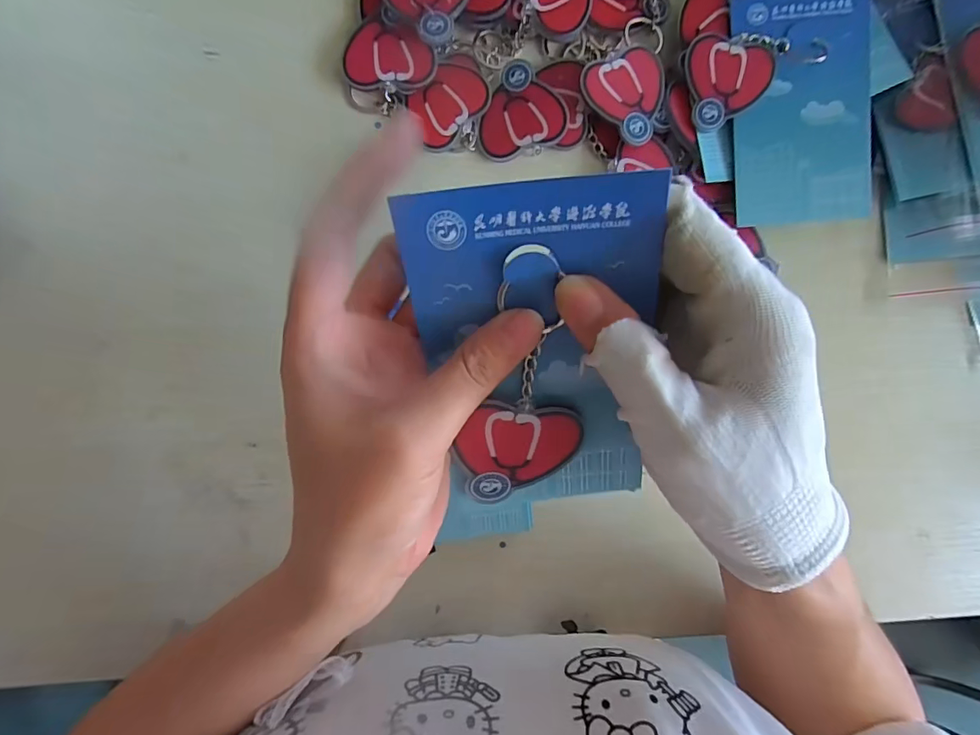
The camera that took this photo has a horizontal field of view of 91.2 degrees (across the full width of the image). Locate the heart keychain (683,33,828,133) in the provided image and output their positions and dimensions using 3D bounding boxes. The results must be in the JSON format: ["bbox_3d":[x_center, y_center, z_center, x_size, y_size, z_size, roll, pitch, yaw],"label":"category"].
[{"bbox_3d":[0.151,-0.182,0.282,0.080,0.012,0.048,-33,95,-6],"label":"heart keychain"}]

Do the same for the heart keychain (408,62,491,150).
[{"bbox_3d":[-0.025,-0.151,0.275,0.049,0.007,0.034,-45,96,-5],"label":"heart keychain"}]

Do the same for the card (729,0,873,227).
[{"bbox_3d":[0.188,-0.155,0.288,0.081,0.006,0.131,-4,94,1],"label":"card"}]

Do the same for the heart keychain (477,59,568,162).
[{"bbox_3d":[0.016,-0.151,0.280,0.050,0.004,0.050,0,92,7],"label":"heart keychain"}]

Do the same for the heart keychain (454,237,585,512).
[{"bbox_3d":[0.013,0.009,0.176,0.045,0.006,0.106,1,121,-9],"label":"heart keychain"}]

